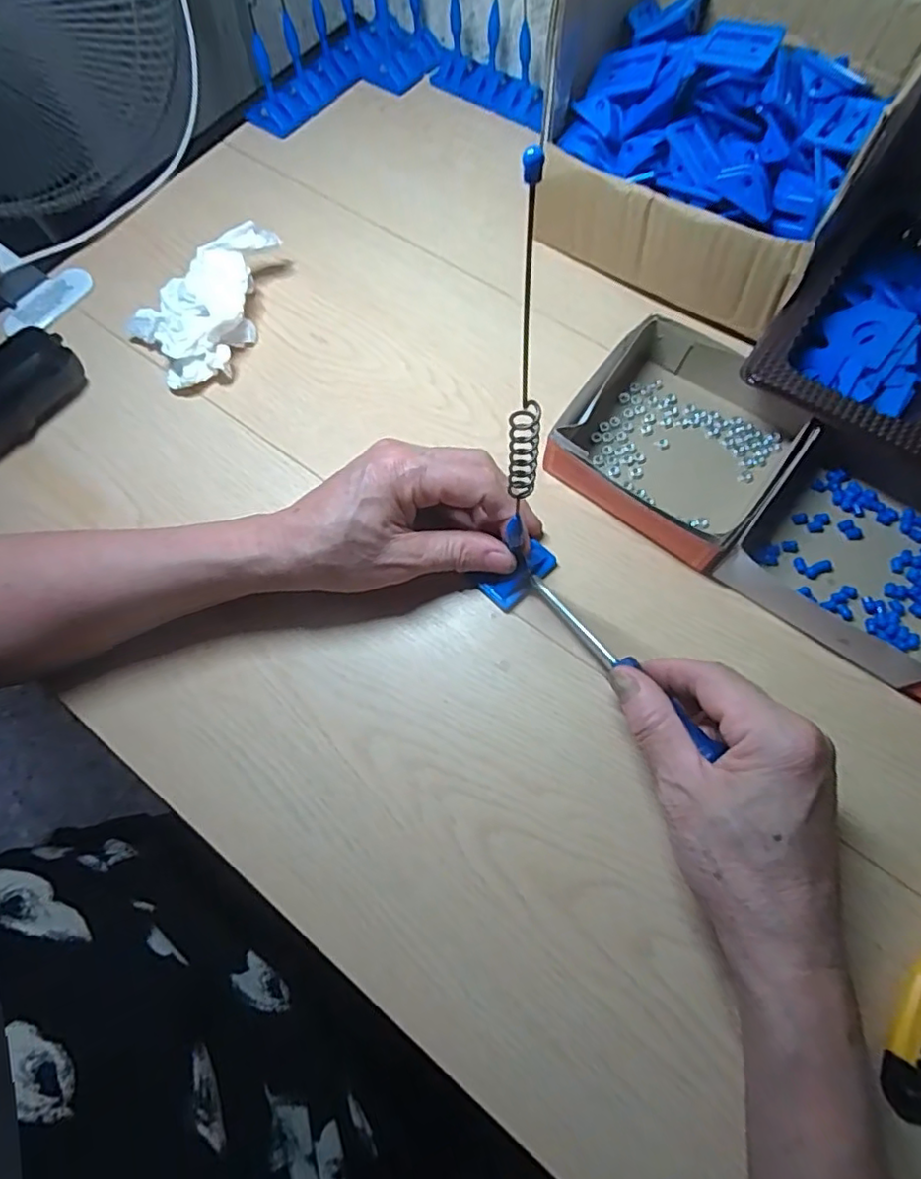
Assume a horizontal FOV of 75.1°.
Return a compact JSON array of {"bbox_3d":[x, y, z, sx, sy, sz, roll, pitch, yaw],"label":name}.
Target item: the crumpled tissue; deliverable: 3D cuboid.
[{"bbox_3d":[-0.167,-0.192,0.414,0.118,0.040,0.084,-32,72,-9],"label":"crumpled tissue"}]

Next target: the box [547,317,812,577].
[{"bbox_3d":[0.132,-0.094,0.362,0.120,0.038,0.138,34,75,14],"label":"box"}]

